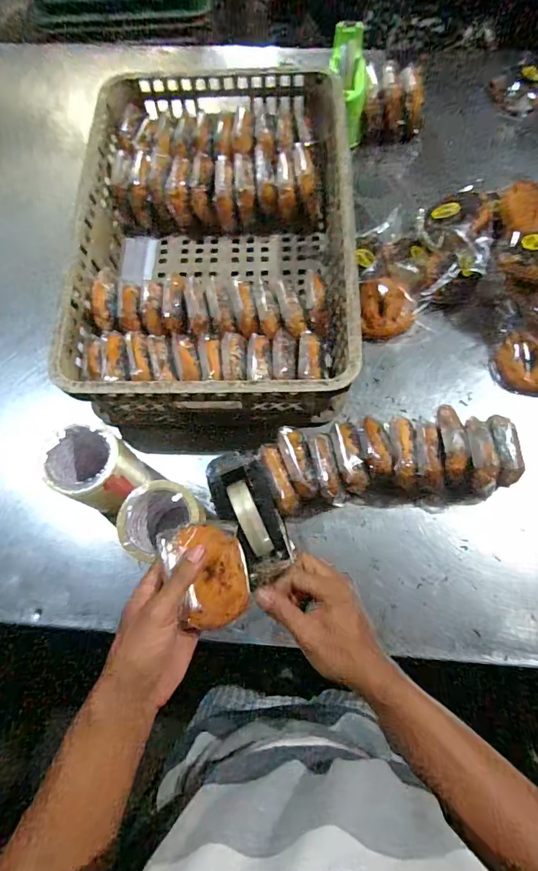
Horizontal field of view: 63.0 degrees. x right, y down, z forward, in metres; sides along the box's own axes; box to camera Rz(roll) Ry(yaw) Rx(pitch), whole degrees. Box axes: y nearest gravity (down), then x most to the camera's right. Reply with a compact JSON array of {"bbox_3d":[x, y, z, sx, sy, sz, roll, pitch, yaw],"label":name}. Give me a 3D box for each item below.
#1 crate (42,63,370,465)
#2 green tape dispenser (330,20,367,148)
[{"bbox_3d":[-0.081,-0.310,0.721,0.411,0.140,0.623,0,70,1],"label":"crate"},{"bbox_3d":[0.150,-0.665,0.828,0.070,0.097,0.207,2,70,2],"label":"green tape dispenser"}]

